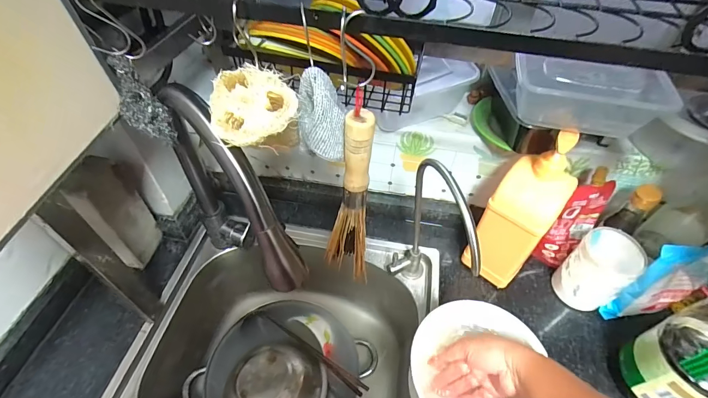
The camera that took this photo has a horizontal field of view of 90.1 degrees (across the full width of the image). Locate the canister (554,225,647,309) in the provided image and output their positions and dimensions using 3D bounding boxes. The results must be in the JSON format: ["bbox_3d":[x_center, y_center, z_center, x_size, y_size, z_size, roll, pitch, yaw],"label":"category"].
[{"bbox_3d":[0.388,0.117,0.571,0.084,0.123,0.081,1,49,-1],"label":"canister"}]

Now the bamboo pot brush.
[{"bbox_3d":[-0.008,0.012,0.418,0.052,0.241,0.046,-1,49,-2],"label":"bamboo pot brush"}]

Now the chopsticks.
[{"bbox_3d":[-0.076,0.280,0.653,0.235,0.026,0.020,30,54,23],"label":"chopsticks"}]

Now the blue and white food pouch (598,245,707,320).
[{"bbox_3d":[0.485,0.131,0.533,0.138,0.171,0.046,-5,49,-6],"label":"blue and white food pouch"}]

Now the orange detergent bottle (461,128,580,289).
[{"bbox_3d":[0.249,0.030,0.540,0.085,0.275,0.078,29,54,22],"label":"orange detergent bottle"}]

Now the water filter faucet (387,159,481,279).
[{"bbox_3d":[0.093,0.078,0.489,0.063,0.278,0.168,3,49,1],"label":"water filter faucet"}]

